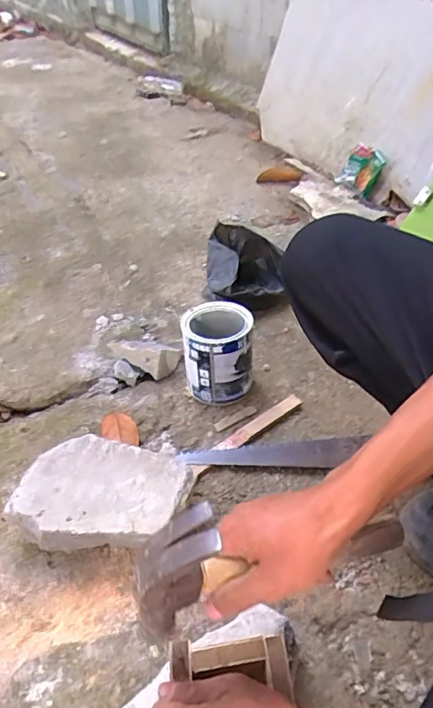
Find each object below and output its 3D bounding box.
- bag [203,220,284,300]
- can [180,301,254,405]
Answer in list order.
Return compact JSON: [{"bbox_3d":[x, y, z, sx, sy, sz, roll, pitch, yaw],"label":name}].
[{"bbox_3d":[0.062,-0.169,1.026,0.168,0.123,0.178,1,42,0],"label":"bag"},{"bbox_3d":[0.001,-0.001,0.817,0.106,0.139,0.117,1,42,-1],"label":"can"}]

